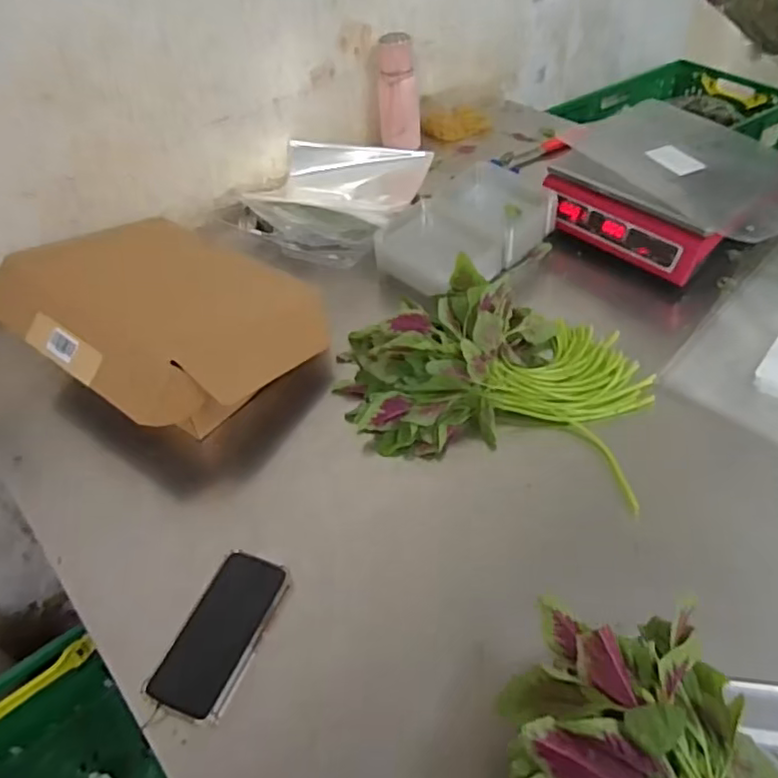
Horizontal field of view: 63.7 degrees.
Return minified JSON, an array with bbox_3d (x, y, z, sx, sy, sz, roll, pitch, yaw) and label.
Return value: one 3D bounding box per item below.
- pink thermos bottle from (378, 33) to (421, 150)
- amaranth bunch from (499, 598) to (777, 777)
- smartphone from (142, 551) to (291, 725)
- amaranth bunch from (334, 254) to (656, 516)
[{"bbox_3d":[0.019,-0.586,1.253,0.086,0.202,0.069,-2,46,3],"label":"pink thermos bottle"},{"bbox_3d":[0.252,0.276,0.419,0.335,0.061,0.188,22,52,19],"label":"amaranth bunch"},{"bbox_3d":[-0.168,0.245,0.635,0.078,0.010,0.162,23,53,8],"label":"smartphone"},{"bbox_3d":[0.134,-0.041,0.845,0.431,0.100,0.315,15,49,18],"label":"amaranth bunch"}]

